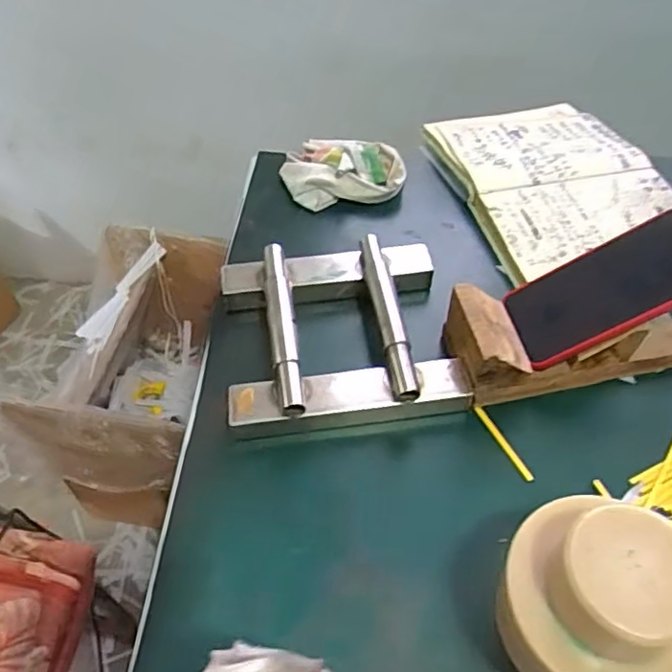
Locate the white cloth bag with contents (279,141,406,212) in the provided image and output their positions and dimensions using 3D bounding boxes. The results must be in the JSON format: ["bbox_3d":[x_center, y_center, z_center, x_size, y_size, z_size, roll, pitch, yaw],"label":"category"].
[{"bbox_3d":[0.006,-0.183,0.695,0.136,0.039,0.077,0,50,1],"label":"white cloth bag with contents"}]

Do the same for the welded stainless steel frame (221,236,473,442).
[{"bbox_3d":[0.002,-0.009,0.551,0.193,0.049,0.175,-7,50,-5],"label":"welded stainless steel frame"}]

